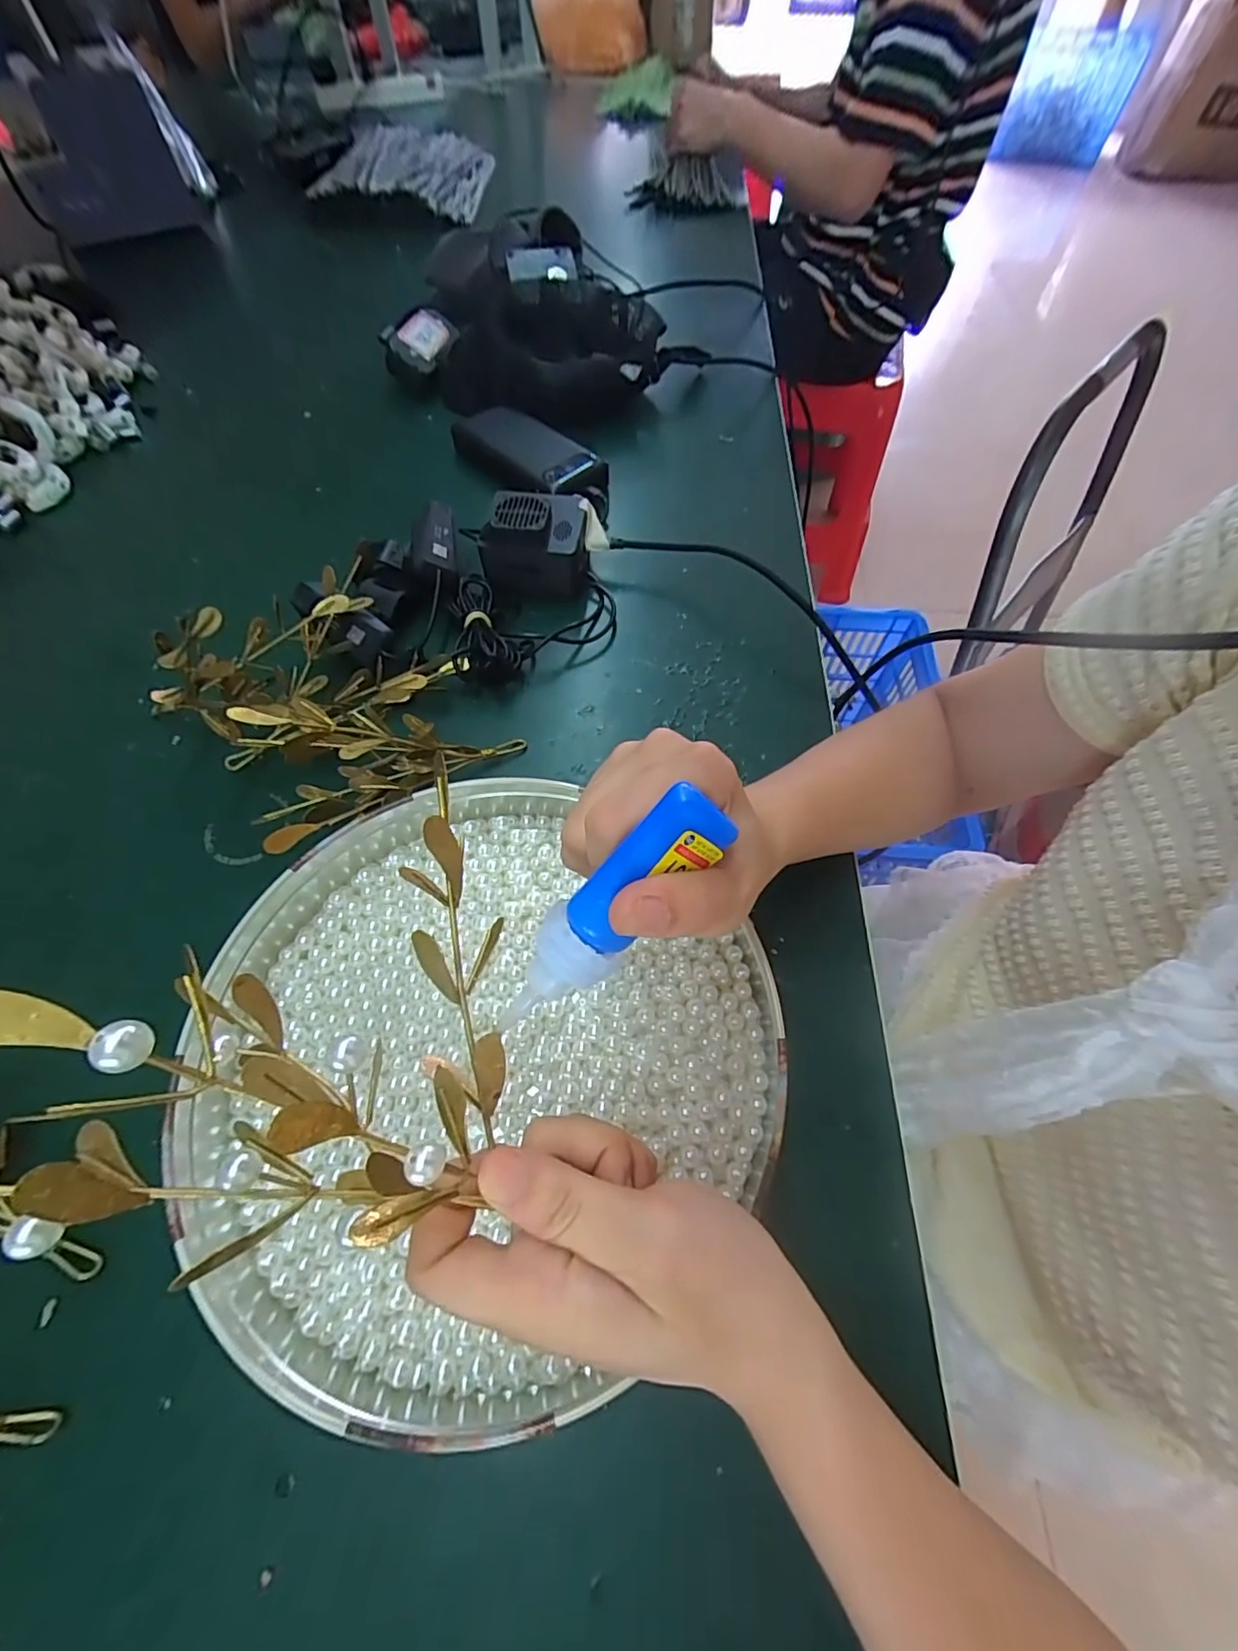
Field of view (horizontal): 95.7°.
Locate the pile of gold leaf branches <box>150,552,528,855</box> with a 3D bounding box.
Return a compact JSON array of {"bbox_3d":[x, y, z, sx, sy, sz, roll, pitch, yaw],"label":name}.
[{"bbox_3d":[-0.180,-0.083,0.355,0.171,0.094,0.154,41,68,19],"label":"pile of gold leaf branches"}]

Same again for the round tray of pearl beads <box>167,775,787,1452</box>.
[{"bbox_3d":[-0.074,0.103,0.269,0.268,0.046,0.284,-40,67,-19],"label":"round tray of pearl beads"}]

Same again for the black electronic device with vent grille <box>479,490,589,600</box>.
[{"bbox_3d":[-0.067,-0.222,0.447,0.085,0.058,0.055,-7,62,-4],"label":"black electronic device with vent grille"}]

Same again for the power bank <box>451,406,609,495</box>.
[{"bbox_3d":[-0.085,-0.360,0.548,0.169,0.029,0.067,38,67,18],"label":"power bank"}]

